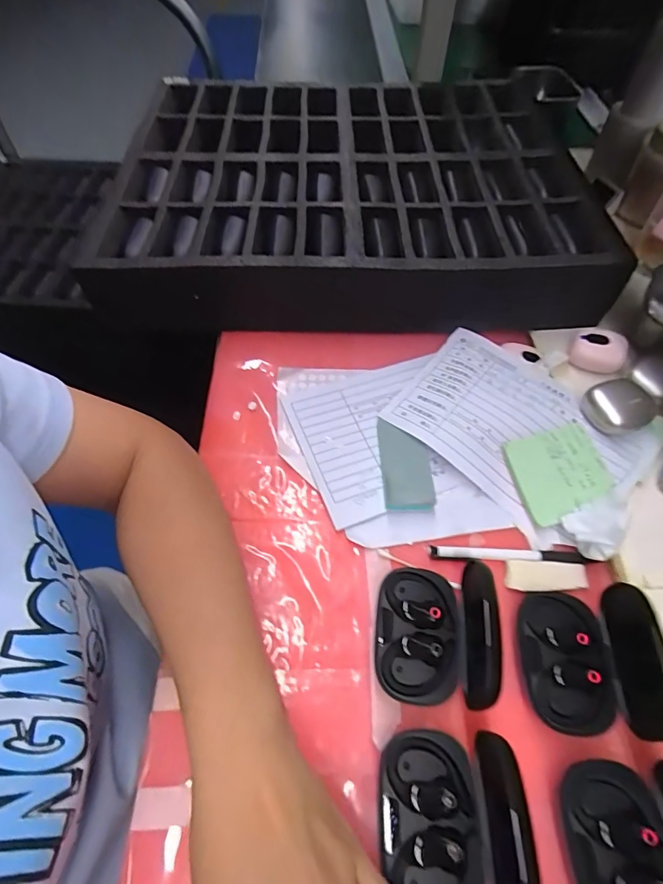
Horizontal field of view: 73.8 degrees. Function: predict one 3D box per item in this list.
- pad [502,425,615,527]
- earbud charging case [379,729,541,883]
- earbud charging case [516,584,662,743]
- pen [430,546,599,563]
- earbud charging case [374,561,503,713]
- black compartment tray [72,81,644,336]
[{"bbox_3d":[0.194,0.026,0.374,0.072,0.007,0.073,-16,69,2],"label":"pad"},{"bbox_3d":[0.065,0.213,0.244,0.073,0.056,0.085,0,58,-1],"label":"earbud charging case"},{"bbox_3d":[0.170,0.140,0.287,0.080,0.060,0.087,3,58,1],"label":"earbud charging case"},{"bbox_3d":[0.144,0.089,0.353,0.126,0.006,0.010,3,58,1],"label":"pen"},{"bbox_3d":[0.072,0.128,0.297,0.092,0.057,0.086,4,58,2],"label":"earbud charging case"},{"bbox_3d":[0.032,-0.321,0.538,0.542,0.075,0.431,3,58,1],"label":"black compartment tray"}]

